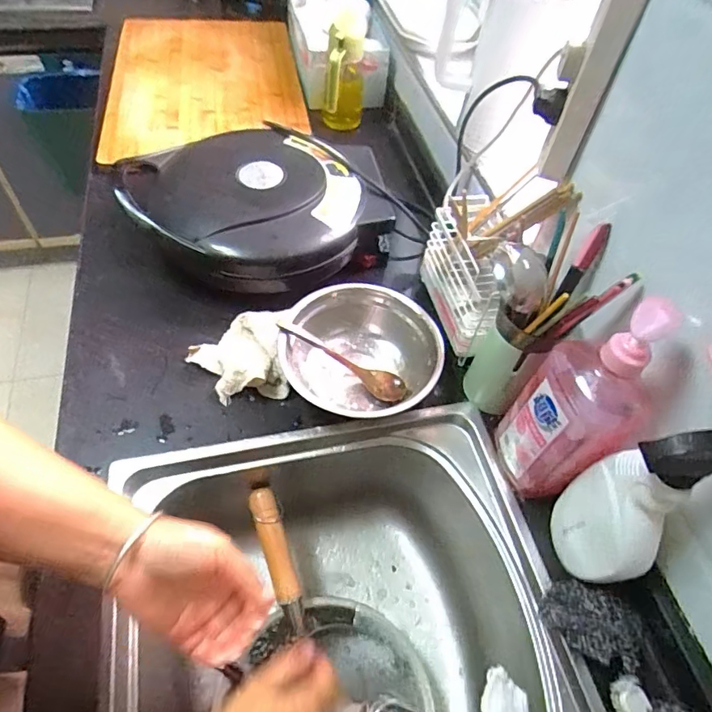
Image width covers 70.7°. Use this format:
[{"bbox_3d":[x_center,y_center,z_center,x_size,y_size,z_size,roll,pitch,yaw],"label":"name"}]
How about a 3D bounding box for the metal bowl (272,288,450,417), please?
[{"bbox_3d":[0.008,0.003,0.609,0.180,0.069,0.175,3,53,-4],"label":"metal bowl"}]

